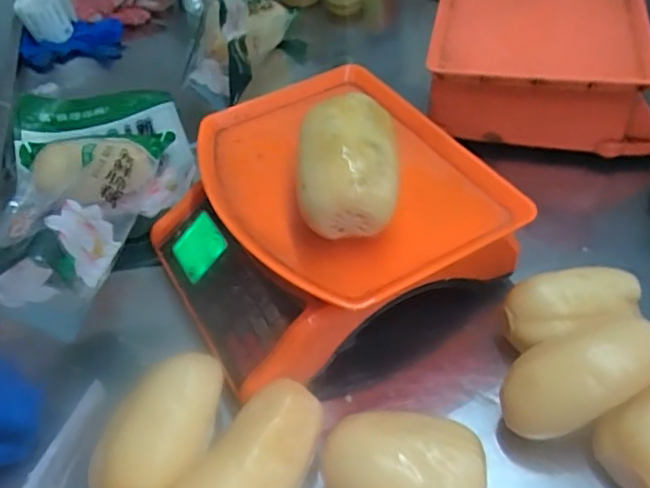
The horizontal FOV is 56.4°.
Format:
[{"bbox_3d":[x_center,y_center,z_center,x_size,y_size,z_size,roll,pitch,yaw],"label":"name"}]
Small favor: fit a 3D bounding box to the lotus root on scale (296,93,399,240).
[{"bbox_3d":[0.017,-0.063,0.515,0.085,0.075,0.137,-2,46,4],"label":"lotus root on scale"}]

